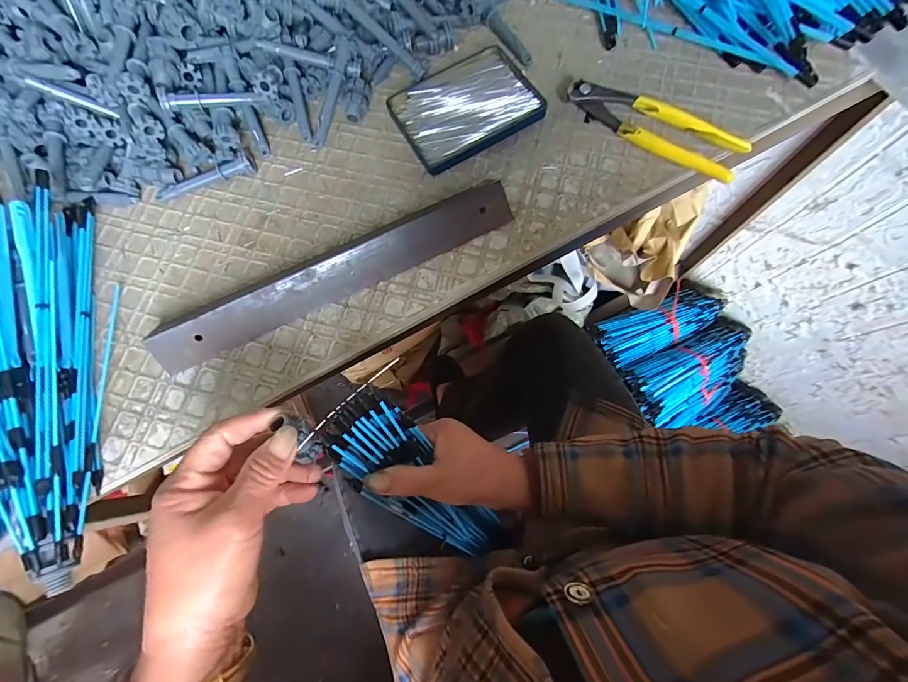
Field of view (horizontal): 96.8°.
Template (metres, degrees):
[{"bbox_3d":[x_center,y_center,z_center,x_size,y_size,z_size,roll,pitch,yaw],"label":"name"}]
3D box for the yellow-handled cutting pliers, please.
[{"bbox_3d":[0.183,-0.198,0.368,0.161,0.019,0.051,32,78,10],"label":"yellow-handled cutting pliers"}]

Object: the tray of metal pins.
[{"bbox_3d":[0.010,-0.227,0.388,0.128,0.013,0.100,-29,76,-6],"label":"tray of metal pins"}]

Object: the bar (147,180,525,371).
[{"bbox_3d":[-0.101,-0.062,0.338,0.308,0.025,0.051,-27,76,-5],"label":"bar"}]

